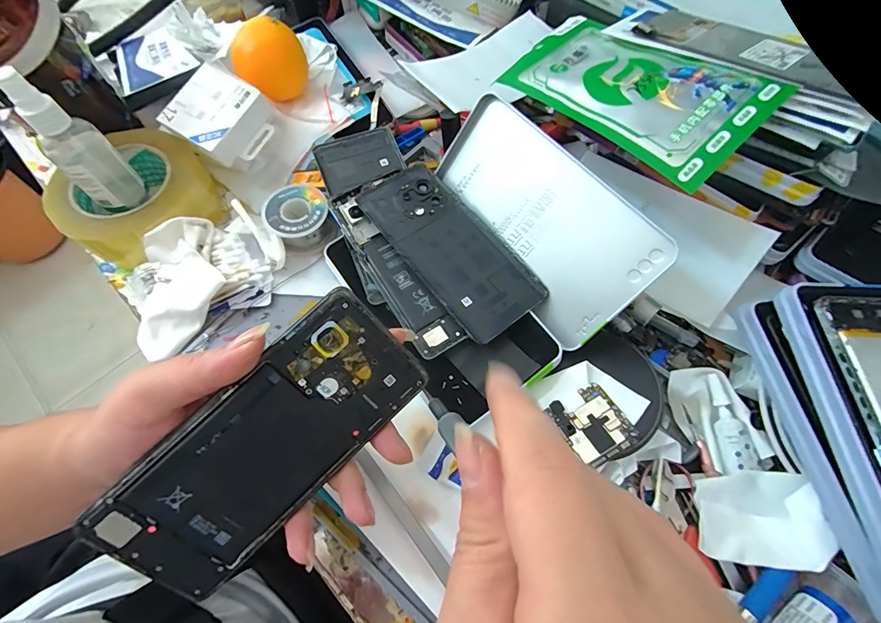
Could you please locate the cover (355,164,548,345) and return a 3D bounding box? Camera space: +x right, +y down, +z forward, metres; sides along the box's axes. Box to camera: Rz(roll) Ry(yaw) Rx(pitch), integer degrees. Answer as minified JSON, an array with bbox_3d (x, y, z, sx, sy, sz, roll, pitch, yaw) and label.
[{"bbox_3d":[0.007,-0.053,0.304,0.071,0.009,0.159,-36,71,-16],"label":"cover"}]

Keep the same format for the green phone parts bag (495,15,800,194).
[{"bbox_3d":[0.135,-0.160,0.274,0.092,0.013,0.168,-43,64,-8],"label":"green phone parts bag"}]

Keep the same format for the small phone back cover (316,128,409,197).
[{"bbox_3d":[-0.070,-0.134,0.340,0.072,0.006,0.056,-23,68,-11],"label":"small phone back cover"}]

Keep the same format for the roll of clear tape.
[{"bbox_3d":[-0.269,-0.100,0.347,0.117,0.052,0.121,0,65,-1],"label":"roll of clear tape"}]

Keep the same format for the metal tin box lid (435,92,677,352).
[{"bbox_3d":[0.072,-0.073,0.297,0.187,0.012,0.096,51,119,20],"label":"metal tin box lid"}]

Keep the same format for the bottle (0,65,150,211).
[{"bbox_3d":[-0.273,-0.119,0.296,0.032,0.126,0.038,40,71,16],"label":"bottle"}]

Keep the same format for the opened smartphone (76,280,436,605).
[{"bbox_3d":[-0.084,0.067,0.193,0.158,0.004,0.071,-43,111,-7],"label":"opened smartphone"}]

